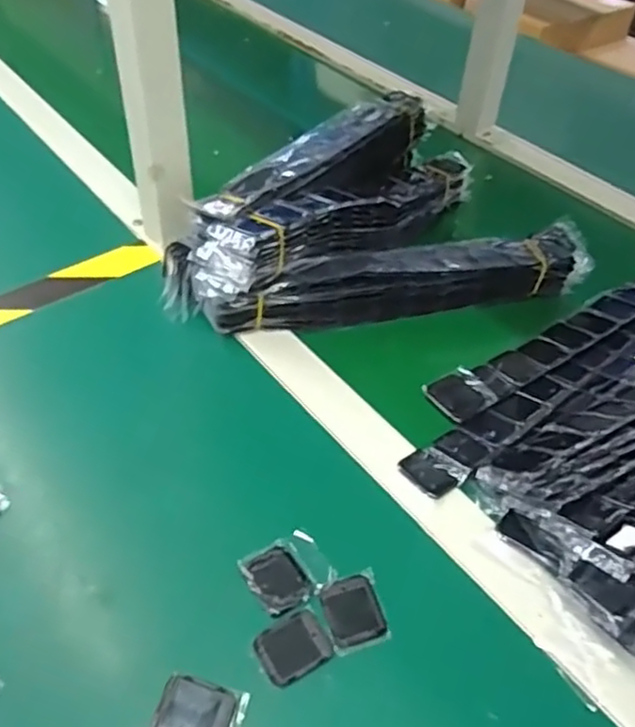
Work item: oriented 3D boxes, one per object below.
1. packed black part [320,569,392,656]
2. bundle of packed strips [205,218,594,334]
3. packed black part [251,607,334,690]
[{"bbox_3d":[0.022,0.151,0.402,0.036,0.006,0.042,-11,47,-14],"label":"packed black part"},{"bbox_3d":[0.079,-0.076,0.597,0.345,0.058,0.046,-10,47,-13],"label":"bundle of packed strips"},{"bbox_3d":[-0.014,0.165,0.386,0.041,0.004,0.033,-26,53,-26],"label":"packed black part"}]

